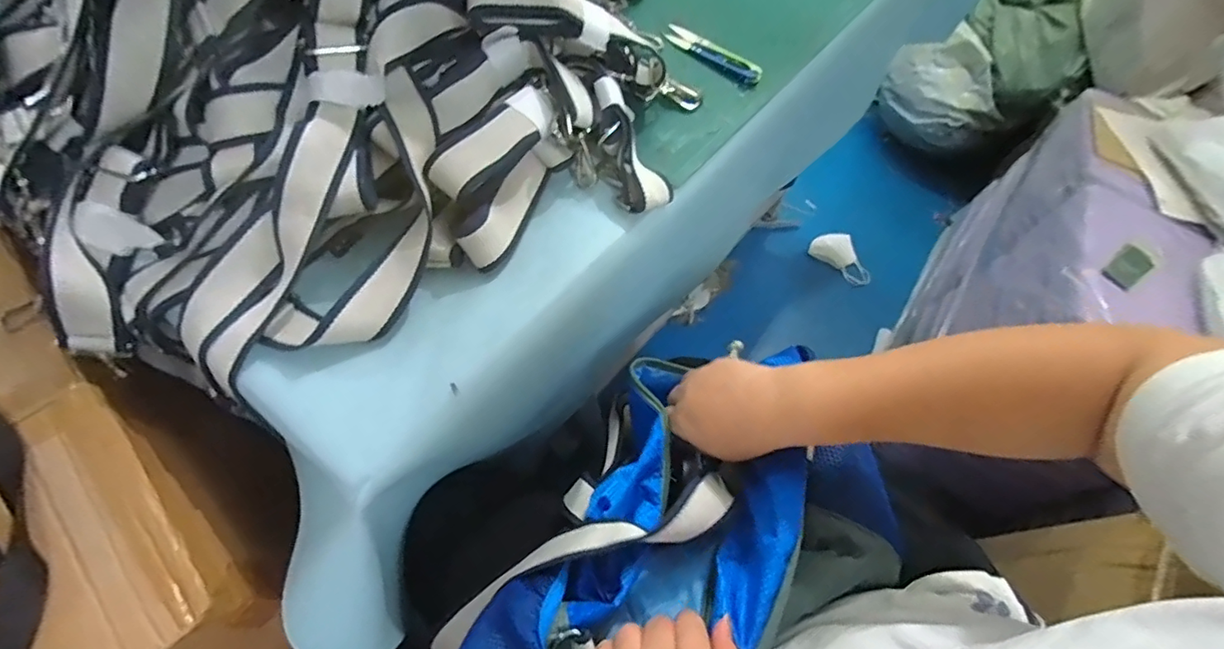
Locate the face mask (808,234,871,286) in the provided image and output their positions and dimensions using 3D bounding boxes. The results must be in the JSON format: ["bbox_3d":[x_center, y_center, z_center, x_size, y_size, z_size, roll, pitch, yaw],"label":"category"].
[{"bbox_3d":[0.593,-0.177,1.375,0.167,0.025,0.108,38,81,10],"label":"face mask"}]

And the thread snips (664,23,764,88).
[{"bbox_3d":[0.102,-0.284,0.559,0.026,0.018,0.124,-38,70,-22],"label":"thread snips"}]

